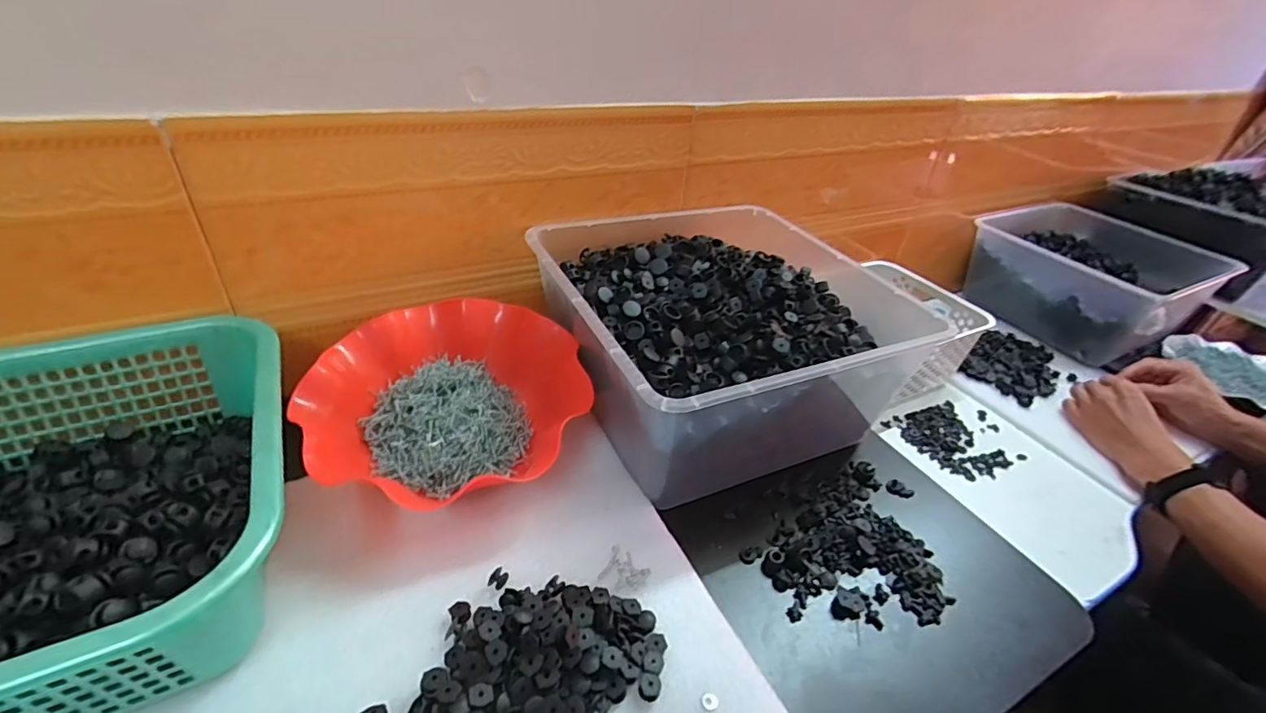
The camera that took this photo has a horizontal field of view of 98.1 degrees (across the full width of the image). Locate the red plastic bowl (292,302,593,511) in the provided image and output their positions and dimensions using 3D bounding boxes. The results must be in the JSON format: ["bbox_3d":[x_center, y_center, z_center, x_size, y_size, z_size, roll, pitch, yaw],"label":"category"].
[{"bbox_3d":[-0.157,0.042,0.470,0.221,0.074,0.210,5,37,-4],"label":"red plastic bowl"}]

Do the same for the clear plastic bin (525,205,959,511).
[{"bbox_3d":[0.078,-0.025,0.547,0.292,0.139,0.302,-11,41,-24],"label":"clear plastic bin"}]

